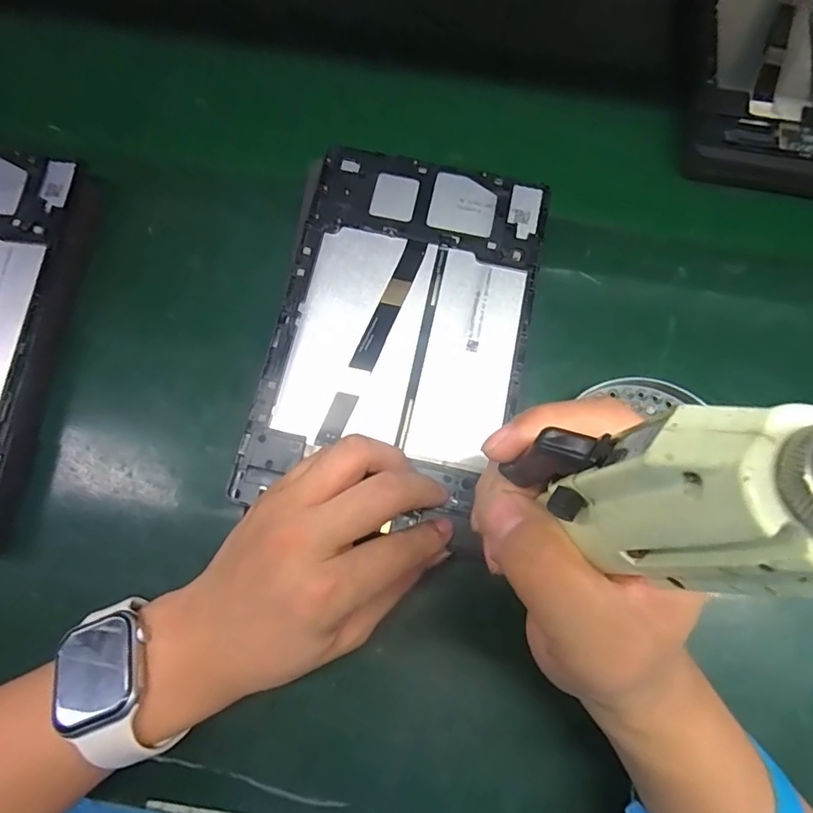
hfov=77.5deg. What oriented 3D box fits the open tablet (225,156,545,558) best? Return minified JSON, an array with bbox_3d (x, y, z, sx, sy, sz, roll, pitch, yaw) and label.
[{"bbox_3d":[-0.001,-0.051,0.308,0.147,0.012,0.222,12,77,2],"label":"open tablet"}]

